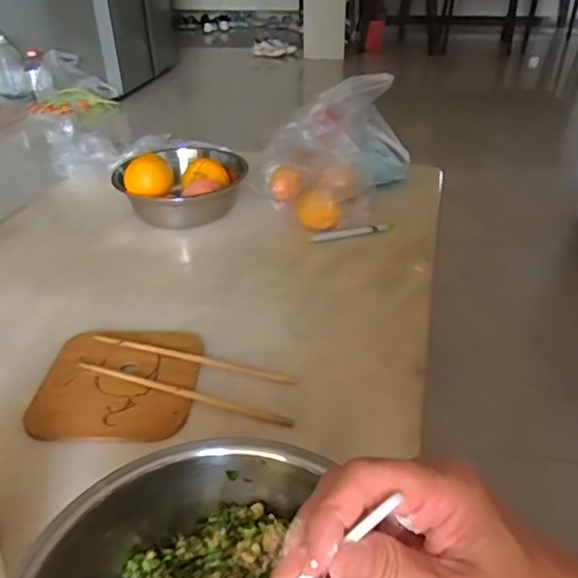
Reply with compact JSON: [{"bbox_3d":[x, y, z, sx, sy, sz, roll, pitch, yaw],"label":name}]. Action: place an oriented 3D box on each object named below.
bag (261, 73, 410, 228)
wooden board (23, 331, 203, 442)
[{"bbox_3d":[0.062,-0.230,0.907,0.184,0.175,0.213,21,39,29],"label":"bag"},{"bbox_3d":[-0.179,0.095,0.588,0.160,0.009,0.148,0,34,-1],"label":"wooden board"}]

